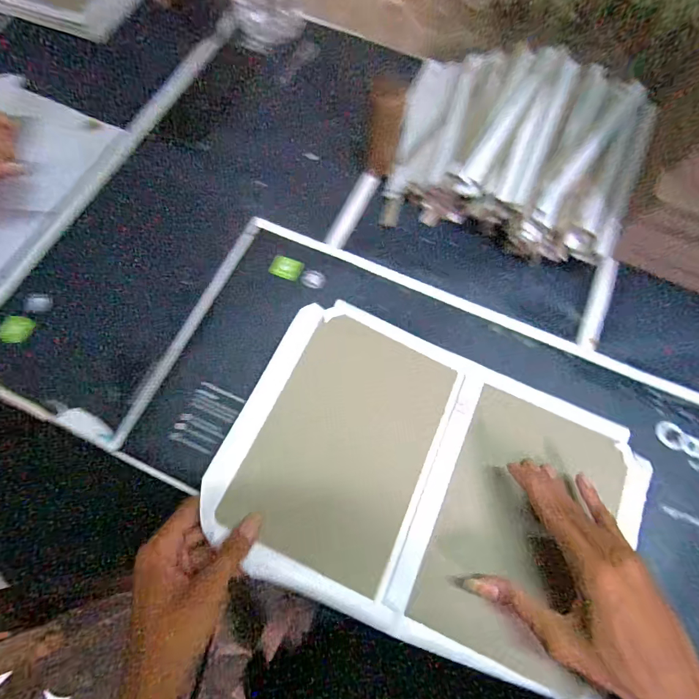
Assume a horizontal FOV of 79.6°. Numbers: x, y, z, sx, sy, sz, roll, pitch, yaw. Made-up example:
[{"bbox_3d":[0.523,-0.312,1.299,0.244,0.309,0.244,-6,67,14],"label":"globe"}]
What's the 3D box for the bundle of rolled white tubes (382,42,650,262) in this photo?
[{"bbox_3d":[0.181,-0.234,0.466,0.261,0.048,0.250,20,70,5],"label":"bundle of rolled white tubes"}]

